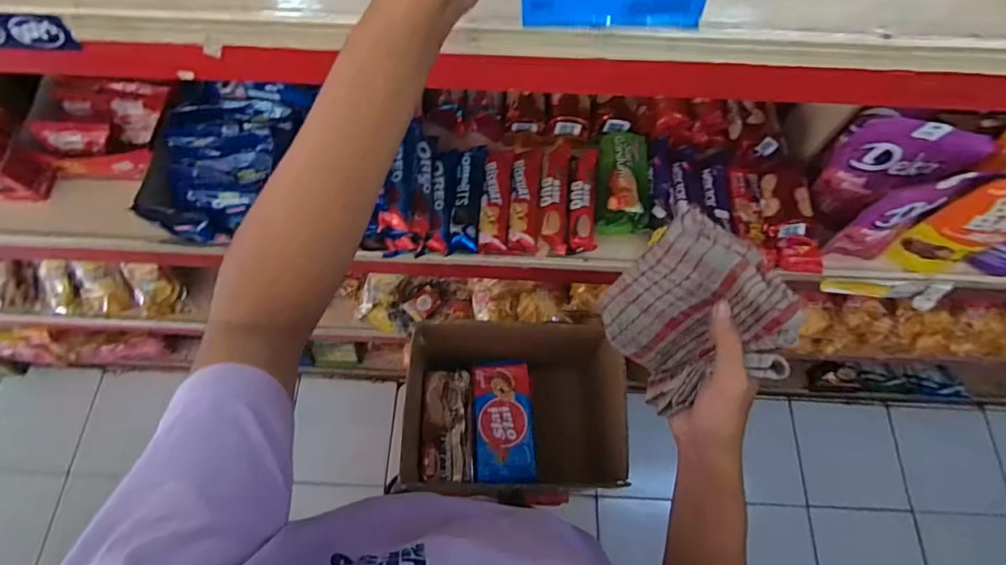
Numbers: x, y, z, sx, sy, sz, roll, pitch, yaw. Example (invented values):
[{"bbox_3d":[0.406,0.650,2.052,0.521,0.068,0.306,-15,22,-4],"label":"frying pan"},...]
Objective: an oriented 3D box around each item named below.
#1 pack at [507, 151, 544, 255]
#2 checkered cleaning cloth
[{"bbox_3d":[0.034,-0.128,0.768,0.044,0.028,0.176,5,67,1],"label":"pack"},{"bbox_3d":[0.145,0.029,0.397,0.120,0.135,0.055,43,30,5],"label":"checkered cleaning cloth"}]

